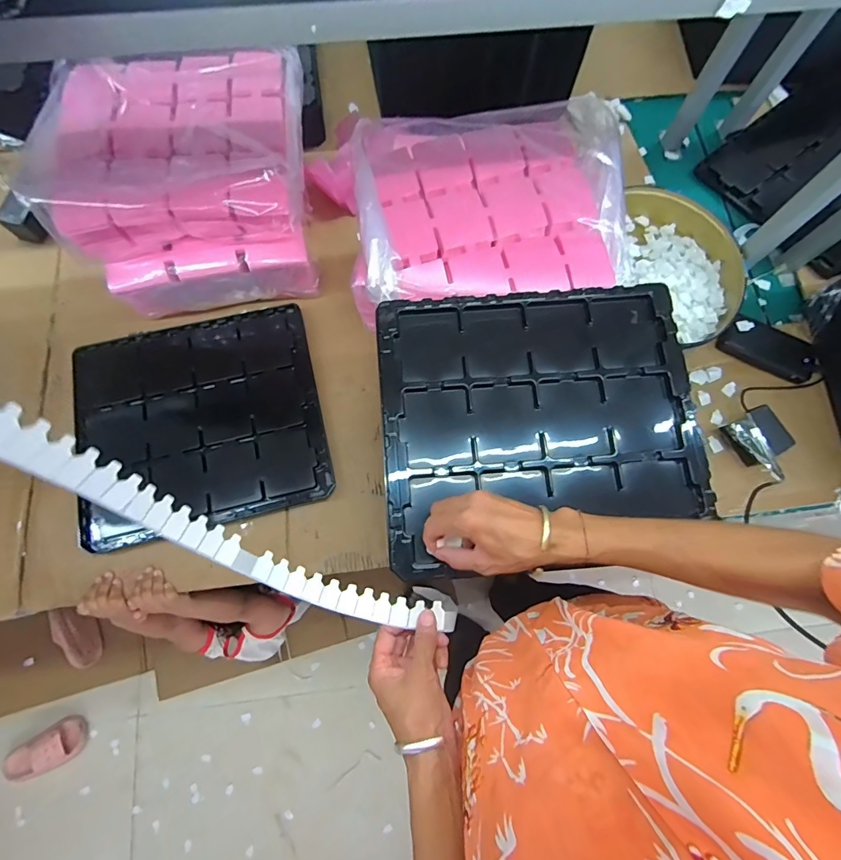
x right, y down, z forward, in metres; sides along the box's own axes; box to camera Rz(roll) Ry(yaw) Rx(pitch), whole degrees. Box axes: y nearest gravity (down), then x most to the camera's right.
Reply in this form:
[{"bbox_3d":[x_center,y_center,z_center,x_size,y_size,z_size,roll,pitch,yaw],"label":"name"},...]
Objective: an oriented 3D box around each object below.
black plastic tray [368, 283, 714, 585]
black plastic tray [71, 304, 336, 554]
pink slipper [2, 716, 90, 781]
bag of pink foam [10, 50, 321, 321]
[{"bbox_3d":[0.141,-0.011,0.514,0.370,0.027,0.323,-4,75,-3],"label":"black plastic tray"},{"bbox_3d":[-0.352,-0.019,0.692,0.374,0.030,0.341,-13,76,-5],"label":"black plastic tray"},{"bbox_3d":[-1.046,0.892,1.181,0.217,0.075,0.104,-27,78,-9],"label":"pink slipper"},{"bbox_3d":[-0.355,-0.365,0.687,0.382,0.194,0.283,-11,76,-5],"label":"bag of pink foam"}]

